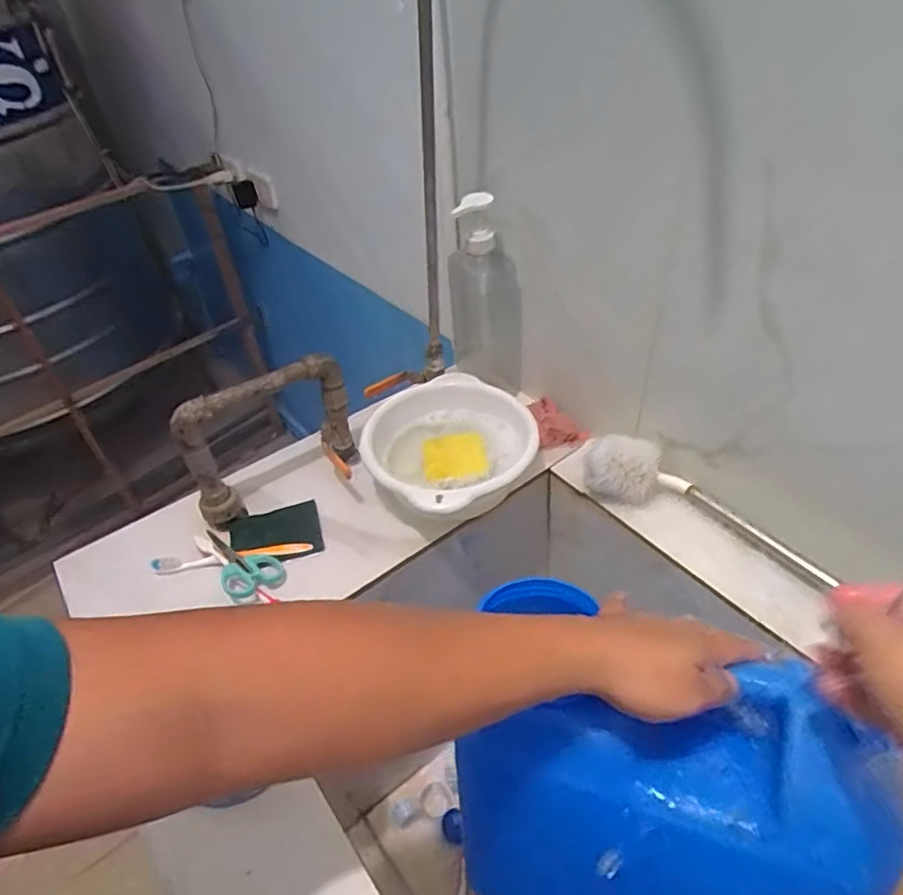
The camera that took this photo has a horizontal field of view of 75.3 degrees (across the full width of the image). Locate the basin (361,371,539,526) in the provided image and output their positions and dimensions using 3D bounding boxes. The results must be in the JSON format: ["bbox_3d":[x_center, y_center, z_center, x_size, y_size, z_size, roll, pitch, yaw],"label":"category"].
[{"bbox_3d":[0.002,0.011,0.713,0.195,0.082,0.225,4,43,10],"label":"basin"}]

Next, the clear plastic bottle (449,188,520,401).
[{"bbox_3d":[0.045,-0.197,0.783,0.089,0.267,0.063,-4,42,1],"label":"clear plastic bottle"}]

